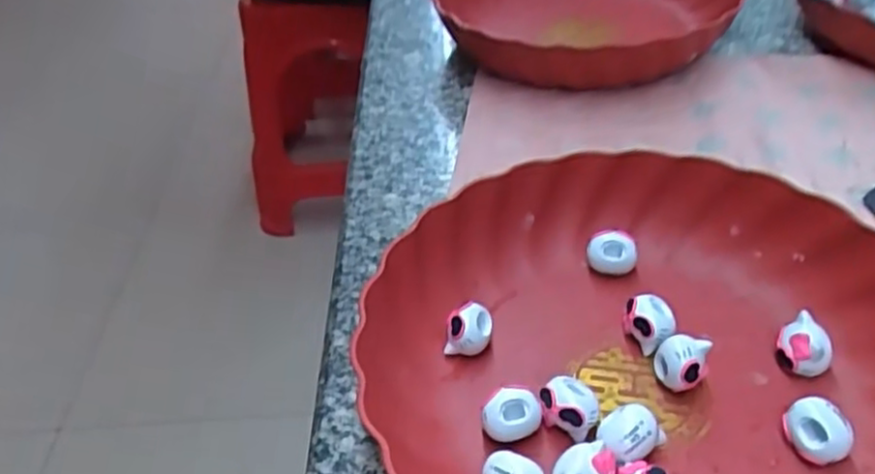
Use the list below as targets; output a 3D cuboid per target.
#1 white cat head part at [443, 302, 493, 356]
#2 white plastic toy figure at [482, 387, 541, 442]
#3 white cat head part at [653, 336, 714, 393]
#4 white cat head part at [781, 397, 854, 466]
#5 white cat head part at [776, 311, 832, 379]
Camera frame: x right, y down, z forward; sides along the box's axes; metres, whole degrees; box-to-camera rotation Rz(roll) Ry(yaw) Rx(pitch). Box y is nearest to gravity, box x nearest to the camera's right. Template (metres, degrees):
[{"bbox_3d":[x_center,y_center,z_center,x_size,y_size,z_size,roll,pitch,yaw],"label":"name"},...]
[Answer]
[{"bbox_3d":[0.015,0.046,0.356,0.022,0.026,0.020,-1,41,7],"label":"white cat head part"},{"bbox_3d":[0.032,0.080,0.317,0.025,0.023,0.016,-3,41,5],"label":"white plastic toy figure"},{"bbox_3d":[0.110,0.060,0.329,0.022,0.028,0.018,9,43,18],"label":"white cat head part"},{"bbox_3d":[0.158,0.081,0.302,0.018,0.021,0.025,-24,43,-18],"label":"white cat head part"},{"bbox_3d":[0.169,0.052,0.335,0.022,0.021,0.021,20,47,28],"label":"white cat head part"}]

